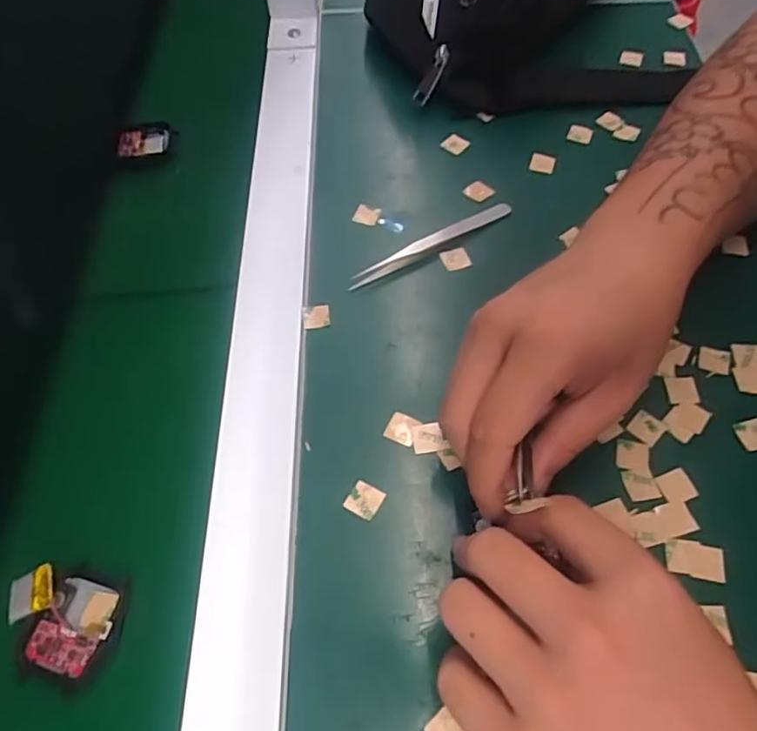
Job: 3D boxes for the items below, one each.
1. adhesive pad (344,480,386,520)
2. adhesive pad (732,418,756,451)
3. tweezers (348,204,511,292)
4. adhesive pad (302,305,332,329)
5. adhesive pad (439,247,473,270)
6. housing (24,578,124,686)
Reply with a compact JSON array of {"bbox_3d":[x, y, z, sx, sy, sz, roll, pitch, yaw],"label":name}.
[{"bbox_3d":[-0.006,0.064,0.284,0.015,0.004,0.016,26,63,18],"label":"adhesive pad"},{"bbox_3d":[0.190,0.035,0.301,0.015,0.004,0.015,-11,58,-4],"label":"adhesive pad"},{"bbox_3d":[0.033,-0.076,0.364,0.118,0.010,0.012,-30,61,-15],"label":"tweezers"},{"bbox_3d":[-0.036,-0.028,0.341,0.015,0.004,0.014,-11,58,-4],"label":"adhesive pad"},{"bbox_3d":[0.048,-0.064,0.363,0.015,0.005,0.016,-22,59,-11],"label":"adhesive pad"},{"bbox_3d":[-0.129,0.113,0.257,0.036,0.011,0.041,13,59,11],"label":"housing"}]

